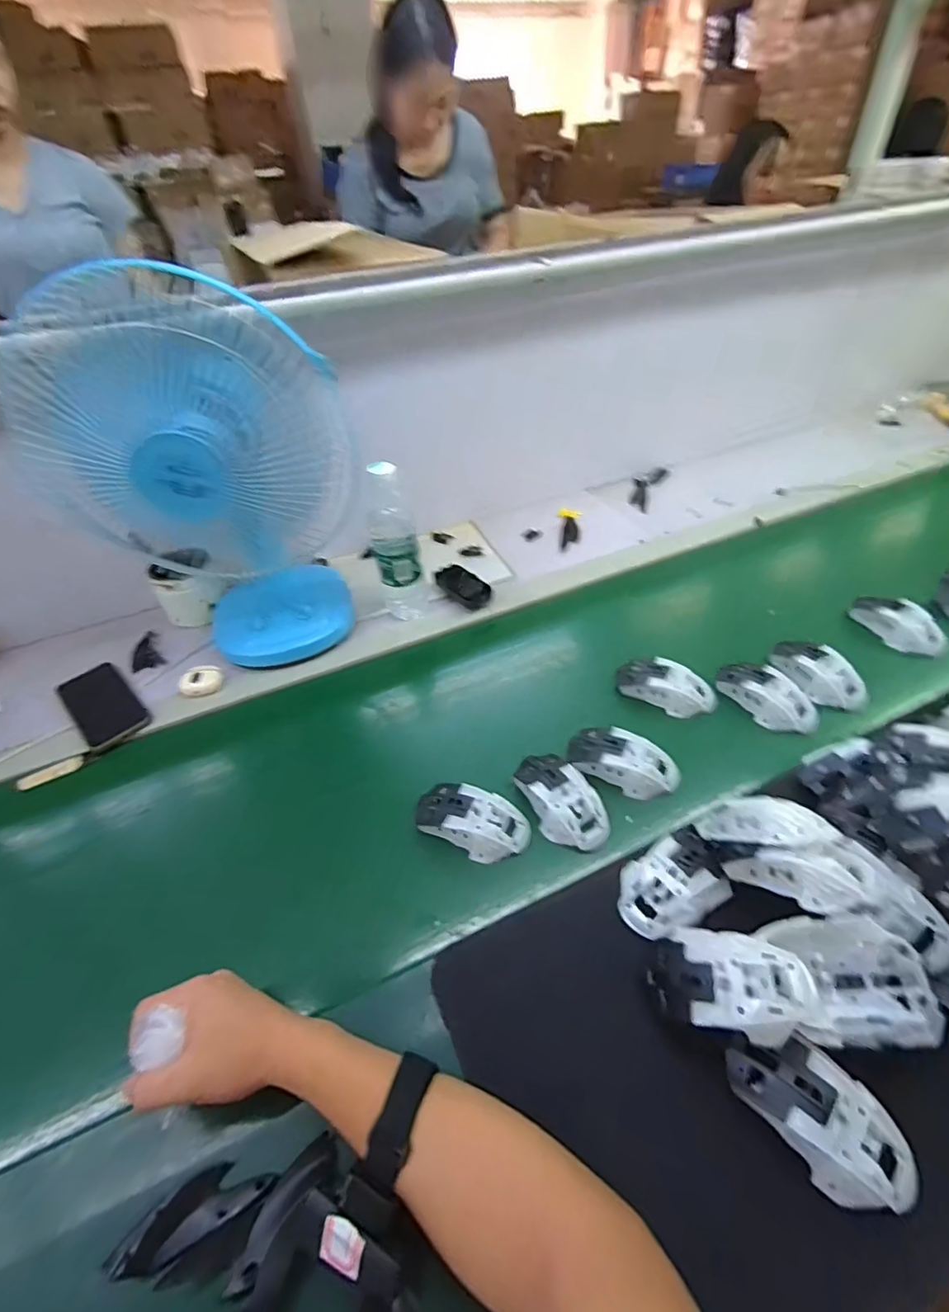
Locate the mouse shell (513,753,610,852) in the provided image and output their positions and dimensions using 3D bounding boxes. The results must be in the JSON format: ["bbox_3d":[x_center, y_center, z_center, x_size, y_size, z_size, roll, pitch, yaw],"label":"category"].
[{"bbox_3d":[0.088,0.145,0.552,0.062,0.040,0.113,-21,44,-15],"label":"mouse shell"}]

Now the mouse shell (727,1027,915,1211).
[{"bbox_3d":[0.234,0.310,0.362,0.113,0.039,0.063,25,51,31],"label":"mouse shell"}]

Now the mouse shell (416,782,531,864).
[{"bbox_3d":[-0.004,0.163,0.538,0.115,0.034,0.061,14,46,22],"label":"mouse shell"}]

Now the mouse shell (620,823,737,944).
[{"bbox_3d":[0.175,0.199,0.471,0.101,0.031,0.065,-23,44,-17],"label":"mouse shell"}]

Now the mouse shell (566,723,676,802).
[{"bbox_3d":[0.157,0.111,0.579,0.116,0.044,0.063,26,51,32],"label":"mouse shell"}]

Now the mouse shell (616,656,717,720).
[{"bbox_3d":[0.233,0.035,0.657,0.116,0.037,0.056,23,50,29],"label":"mouse shell"}]

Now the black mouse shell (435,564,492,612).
[{"bbox_3d":[-0.017,-0.107,0.826,0.057,0.022,0.100,-33,48,-26],"label":"black mouse shell"}]

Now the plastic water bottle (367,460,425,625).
[{"bbox_3d":[-0.110,-0.155,0.746,0.058,0.214,0.056,-12,42,-5],"label":"plastic water bottle"}]

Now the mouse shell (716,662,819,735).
[{"bbox_3d":[0.339,0.046,0.625,0.053,0.035,0.116,-32,48,-26],"label":"mouse shell"}]

